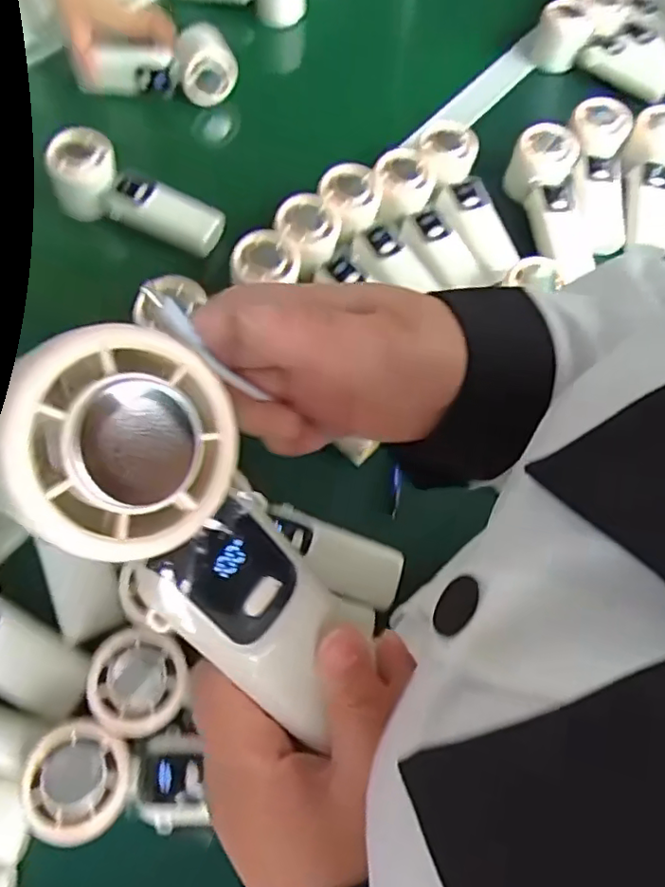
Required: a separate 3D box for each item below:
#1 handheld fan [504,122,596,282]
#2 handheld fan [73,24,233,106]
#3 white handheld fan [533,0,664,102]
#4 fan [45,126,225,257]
[{"bbox_3d":[0.218,-0.242,0.594,0.060,0.048,0.147,-11,85,-9],"label":"handheld fan"},{"bbox_3d":[-0.187,-0.413,0.647,0.158,0.056,0.042,-2,63,-5],"label":"handheld fan"},{"bbox_3d":[0.339,-0.468,0.709,0.192,0.064,0.046,14,63,3],"label":"white handheld fan"},{"bbox_3d":[-0.183,-0.237,0.562,0.168,0.049,0.065,25,64,9],"label":"fan"}]

